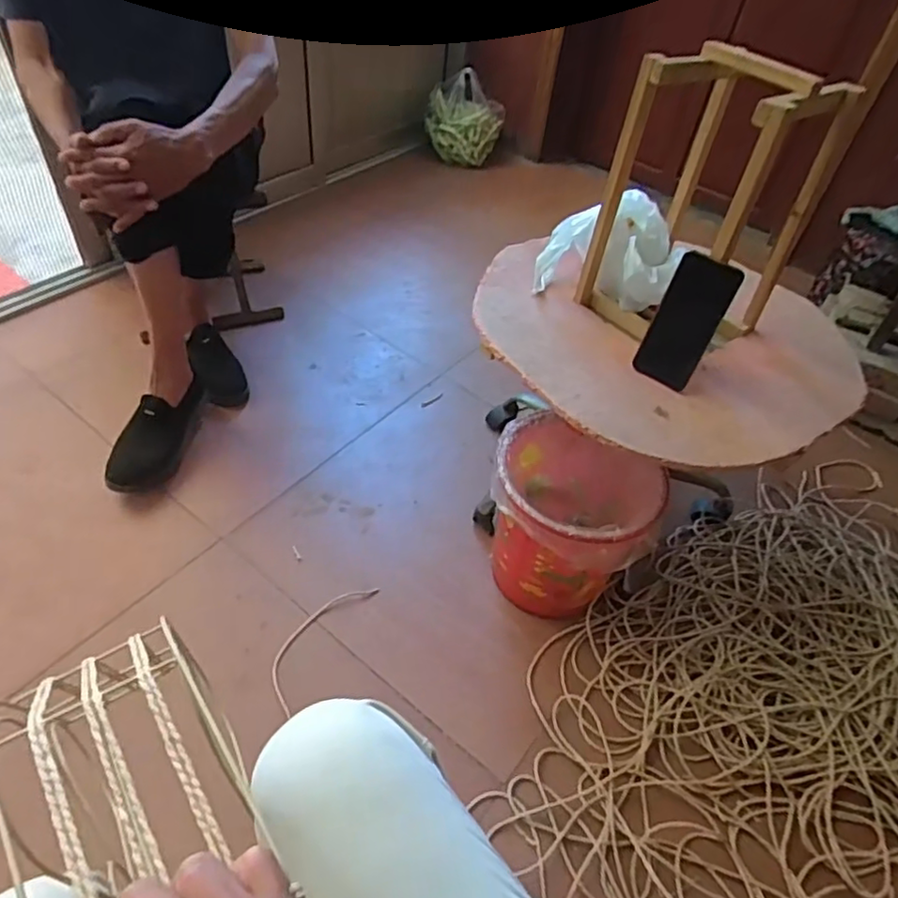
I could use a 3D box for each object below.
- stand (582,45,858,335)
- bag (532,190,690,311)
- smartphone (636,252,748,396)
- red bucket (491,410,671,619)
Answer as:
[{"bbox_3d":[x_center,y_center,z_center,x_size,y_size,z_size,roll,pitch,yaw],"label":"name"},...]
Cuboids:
[{"bbox_3d":[0.335,-0.318,0.824,0.206,0.334,0.195,-22,55,-25],"label":"stand"},{"bbox_3d":[0.234,-0.277,0.912,0.191,0.136,0.126,29,51,18],"label":"bag"},{"bbox_3d":[0.291,-0.156,0.782,0.075,0.160,0.013,32,36,20],"label":"smartphone"},{"bbox_3d":[0.190,0.117,1.005,0.237,0.265,0.234,4,48,-4],"label":"red bucket"}]

